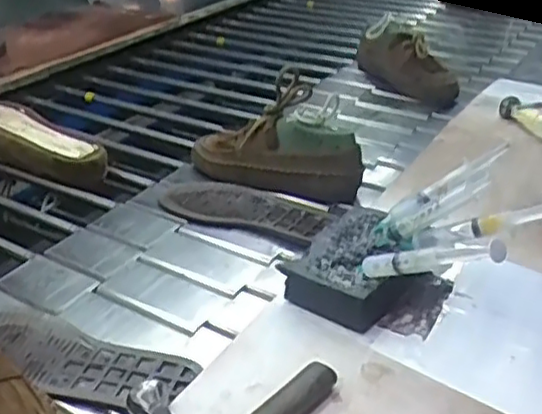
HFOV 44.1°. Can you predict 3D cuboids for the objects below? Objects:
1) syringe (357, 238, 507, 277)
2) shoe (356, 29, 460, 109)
[{"bbox_3d":[0.107,0.037,0.473,0.012,0.017,0.141,-24,4,-34],"label":"syringe"},{"bbox_3d":[0.232,-0.256,1.152,0.068,0.084,0.257,-9,31,-14],"label":"shoe"}]

